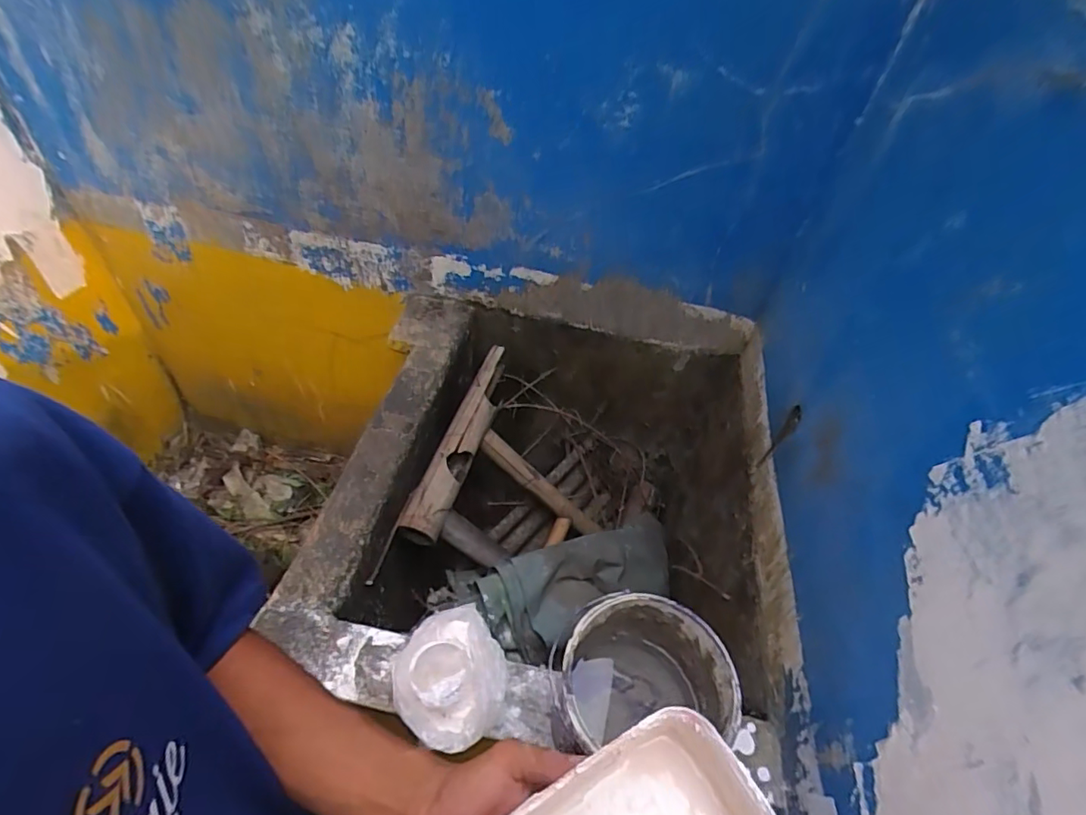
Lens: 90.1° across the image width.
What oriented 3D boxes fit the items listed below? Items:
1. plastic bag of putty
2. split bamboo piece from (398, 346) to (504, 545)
[{"bbox_3d":[-0.116,0.332,0.676,0.133,0.082,0.153,-21,55,-23],"label":"plastic bag of putty"},{"bbox_3d":[-0.159,0.050,1.121,0.074,0.079,0.478,17,49,8],"label":"split bamboo piece"}]

